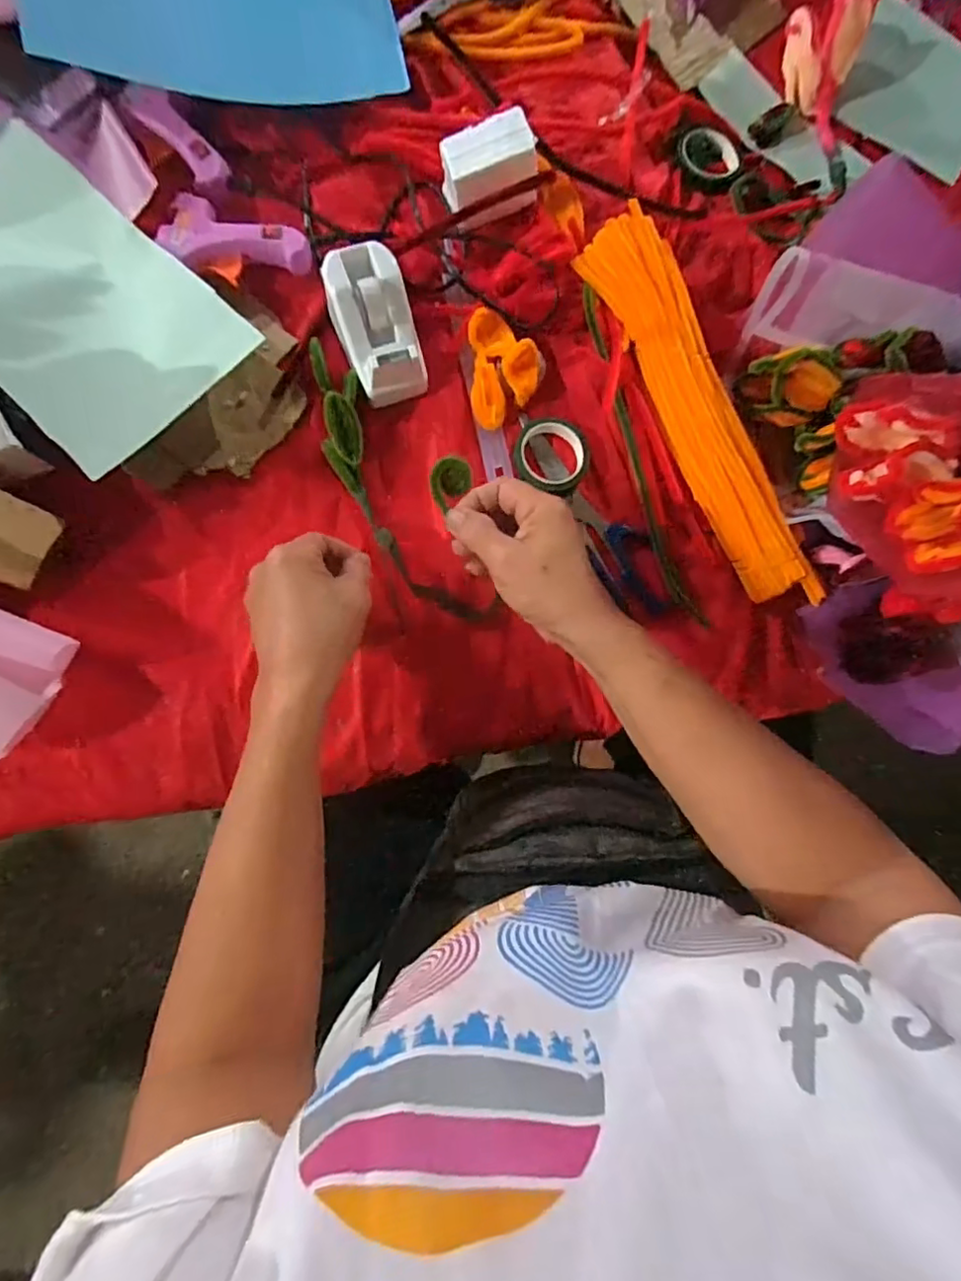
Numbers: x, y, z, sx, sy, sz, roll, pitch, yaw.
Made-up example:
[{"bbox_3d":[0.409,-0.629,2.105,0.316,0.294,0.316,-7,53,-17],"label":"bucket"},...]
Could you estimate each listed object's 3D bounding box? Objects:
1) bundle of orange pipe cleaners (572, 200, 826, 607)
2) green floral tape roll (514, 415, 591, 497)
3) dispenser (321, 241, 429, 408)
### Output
[{"bbox_3d":[0.170,-0.167,0.446,0.055,0.046,0.314,-27,87,-8],"label":"bundle of orange pipe cleaners"},{"bbox_3d":[0.055,-0.142,0.453,0.059,0.016,0.050,28,82,-2],"label":"green floral tape roll"},{"bbox_3d":[-0.077,-0.231,0.437,0.056,0.035,0.106,-16,86,-8],"label":"dispenser"}]

